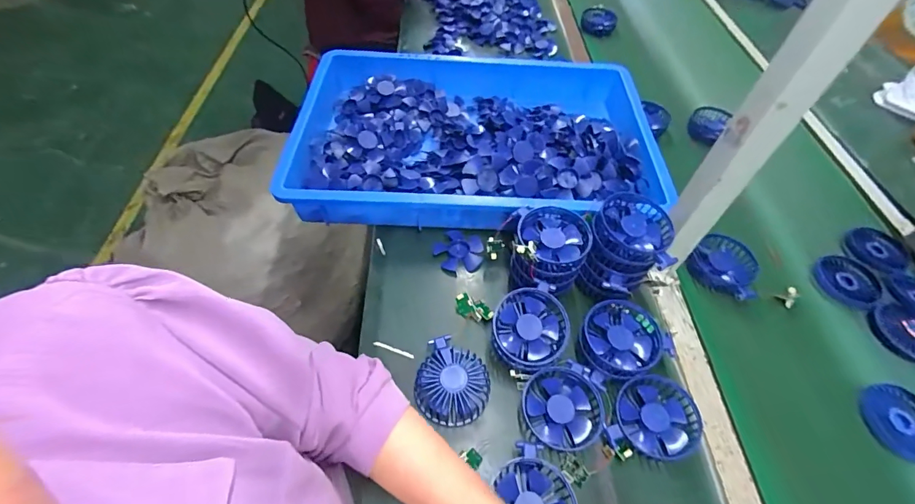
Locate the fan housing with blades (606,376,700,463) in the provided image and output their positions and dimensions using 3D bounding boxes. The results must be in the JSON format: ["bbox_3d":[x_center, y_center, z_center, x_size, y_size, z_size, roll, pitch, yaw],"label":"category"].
[{"bbox_3d":[0.222,0.184,0.465,0.096,0.024,0.084,15,54,5],"label":"fan housing with blades"}]

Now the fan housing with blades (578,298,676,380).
[{"bbox_3d":[0.199,0.106,0.505,0.092,0.034,0.087,3,54,-4],"label":"fan housing with blades"}]

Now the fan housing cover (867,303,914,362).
[{"bbox_3d":[0.620,0.109,0.570,0.080,0.021,0.085,-18,58,-18],"label":"fan housing cover"}]

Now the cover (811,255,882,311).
[{"bbox_3d":[0.567,0.044,0.606,0.091,0.021,0.083,-23,59,-20],"label":"cover"}]

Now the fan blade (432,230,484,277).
[{"bbox_3d":[0.001,-0.003,0.610,0.071,0.026,0.071,3,54,-4],"label":"fan blade"}]

